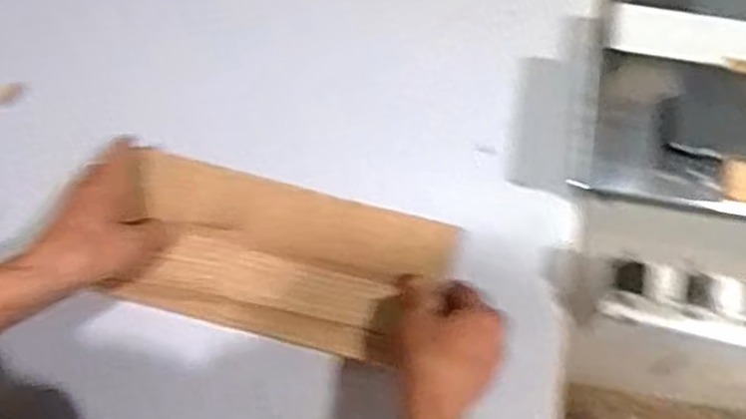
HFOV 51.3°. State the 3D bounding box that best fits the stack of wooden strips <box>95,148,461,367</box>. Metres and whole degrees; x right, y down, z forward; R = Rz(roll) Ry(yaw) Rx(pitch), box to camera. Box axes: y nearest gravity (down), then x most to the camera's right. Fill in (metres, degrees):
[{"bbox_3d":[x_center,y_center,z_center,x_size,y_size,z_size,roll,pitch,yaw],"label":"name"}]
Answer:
[{"bbox_3d":[-0.081,0.044,0.671,0.280,0.045,0.131,16,70,4],"label":"stack of wooden strips"}]

